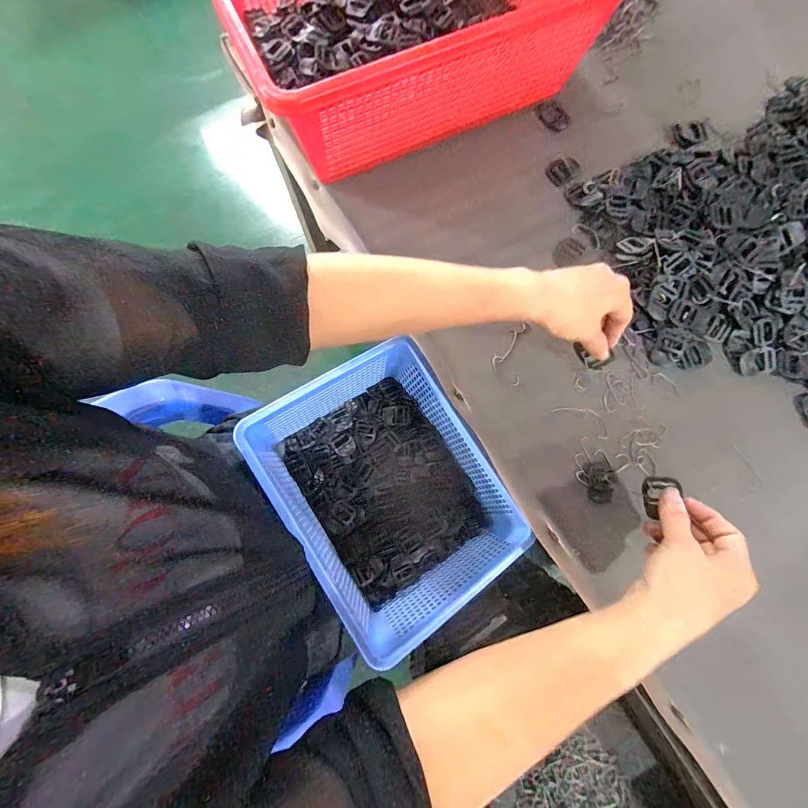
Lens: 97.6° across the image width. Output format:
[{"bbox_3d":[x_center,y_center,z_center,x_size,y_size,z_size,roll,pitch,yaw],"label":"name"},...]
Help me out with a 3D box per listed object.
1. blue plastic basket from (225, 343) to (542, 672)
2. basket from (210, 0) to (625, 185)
[{"bbox_3d":[-0.015,0.100,0.432,0.216,0.116,0.296,-34,81,-6],"label":"blue plastic basket"},{"bbox_3d":[-0.009,-0.449,0.379,0.362,0.138,0.340,-26,82,-6],"label":"basket"}]

